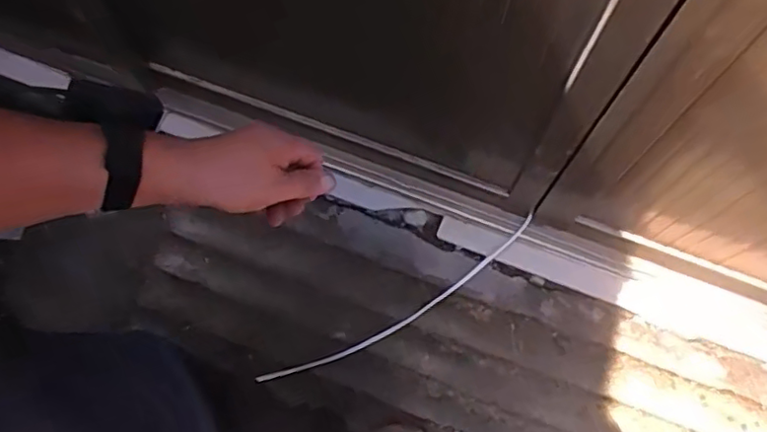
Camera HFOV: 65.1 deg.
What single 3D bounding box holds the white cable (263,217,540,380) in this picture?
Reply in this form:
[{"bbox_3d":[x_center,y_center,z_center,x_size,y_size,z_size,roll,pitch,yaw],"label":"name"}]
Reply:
[{"bbox_3d":[0.030,0.181,1.135,0.597,0.034,0.056,-32,73,5],"label":"white cable"}]

